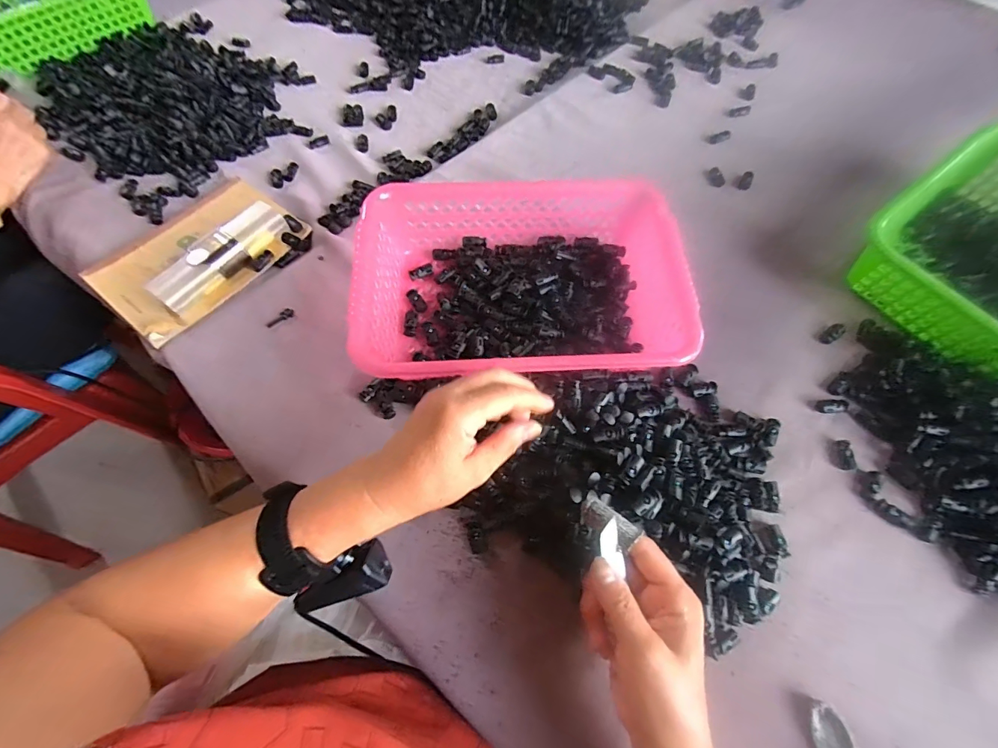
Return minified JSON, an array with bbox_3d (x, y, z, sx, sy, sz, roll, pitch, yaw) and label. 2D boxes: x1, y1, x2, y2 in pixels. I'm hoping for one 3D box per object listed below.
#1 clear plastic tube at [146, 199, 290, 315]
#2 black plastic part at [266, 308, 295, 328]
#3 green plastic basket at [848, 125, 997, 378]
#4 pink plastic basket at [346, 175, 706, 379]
[{"bbox_3d":[-0.299,-0.126,0.473,0.049,0.039,0.152,37,68,16],"label":"clear plastic tube"},{"bbox_3d":[-0.229,-0.058,0.453,0.013,0.004,0.029,32,67,14],"label":"black plastic part"},{"bbox_3d":[0.562,-0.138,0.483,0.297,0.079,0.218,-35,69,-17],"label":"green plastic basket"},{"bbox_3d":[0.021,-0.085,0.436,0.306,0.081,0.213,-2,63,-3],"label":"pink plastic basket"}]

